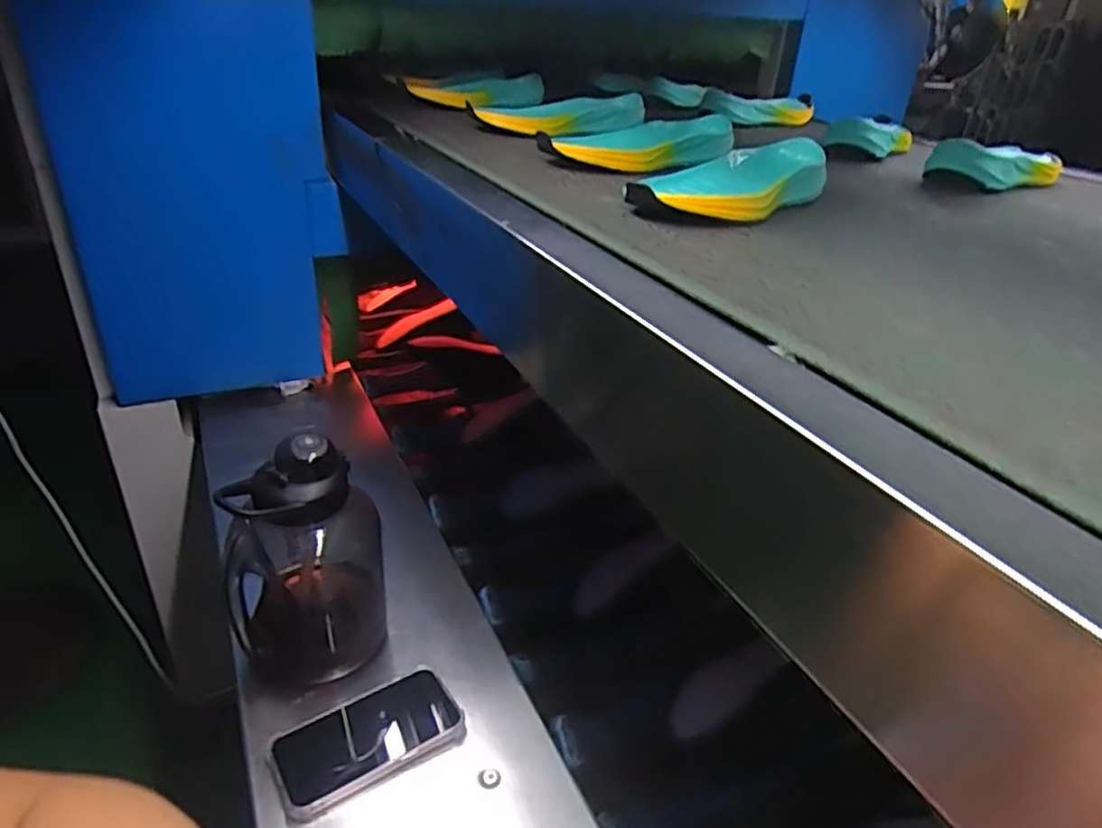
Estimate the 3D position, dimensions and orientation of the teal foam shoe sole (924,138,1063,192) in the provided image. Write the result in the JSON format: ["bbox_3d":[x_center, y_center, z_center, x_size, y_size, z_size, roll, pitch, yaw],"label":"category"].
[{"bbox_3d":[0.491,-0.274,0.767,0.195,0.044,0.074,-19,37,-34],"label":"teal foam shoe sole"}]

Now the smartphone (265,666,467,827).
[{"bbox_3d":[-0.154,0.275,0.596,0.153,0.009,0.081,-16,36,-30],"label":"smartphone"}]

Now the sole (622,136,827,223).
[{"bbox_3d":[0.163,-0.200,0.603,0.091,0.039,0.223,25,36,31],"label":"sole"}]

